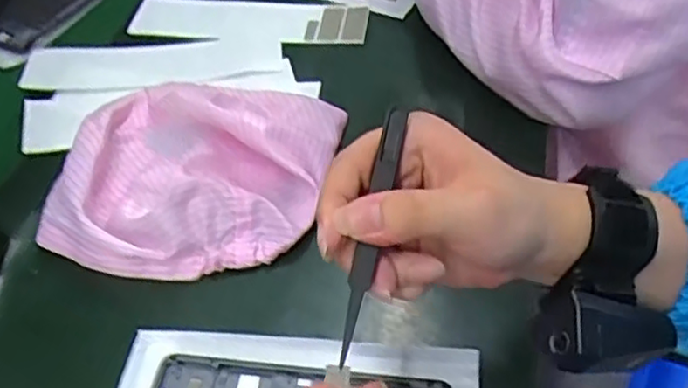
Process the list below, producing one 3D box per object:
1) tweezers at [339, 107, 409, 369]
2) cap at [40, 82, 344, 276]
[{"bbox_3d":[0.010,0.016,0.289,0.010,0.014,0.110,8,71,13],"label":"tweezers"},{"bbox_3d":[-0.101,-0.026,0.486,0.177,0.043,0.184,-3,48,3],"label":"cap"}]

